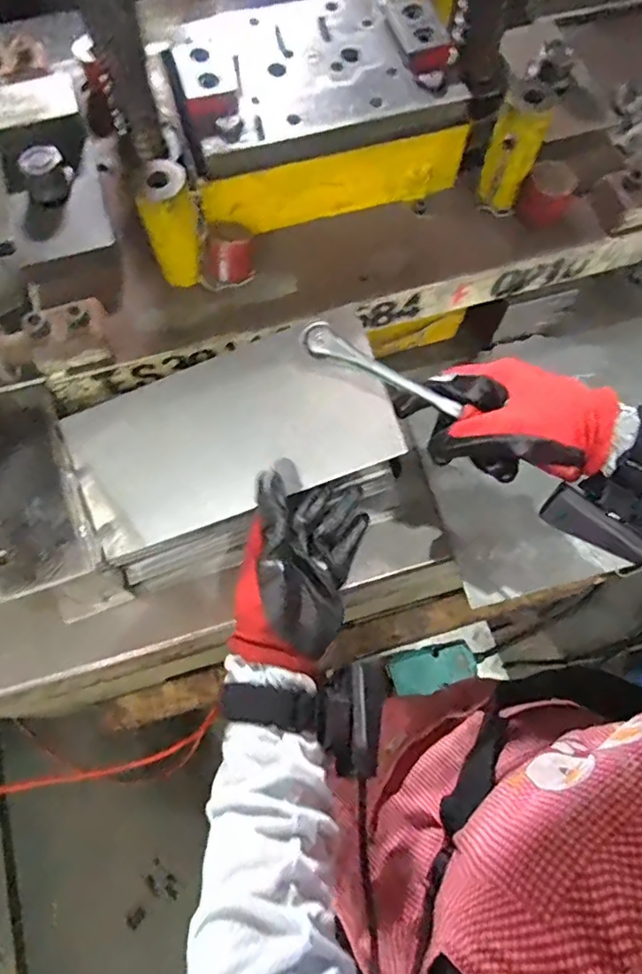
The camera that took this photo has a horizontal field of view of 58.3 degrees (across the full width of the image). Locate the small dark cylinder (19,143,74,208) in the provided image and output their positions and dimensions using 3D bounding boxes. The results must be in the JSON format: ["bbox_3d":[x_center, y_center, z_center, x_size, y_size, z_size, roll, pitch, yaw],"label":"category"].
[{"bbox_3d":[-0.235,-0.270,0.498,0.036,0.032,0.035,0,70,0],"label":"small dark cylinder"}]

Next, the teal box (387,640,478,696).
[{"bbox_3d":[0.236,0.379,1.207,0.192,0.031,0.084,-7,69,-19],"label":"teal box"}]

